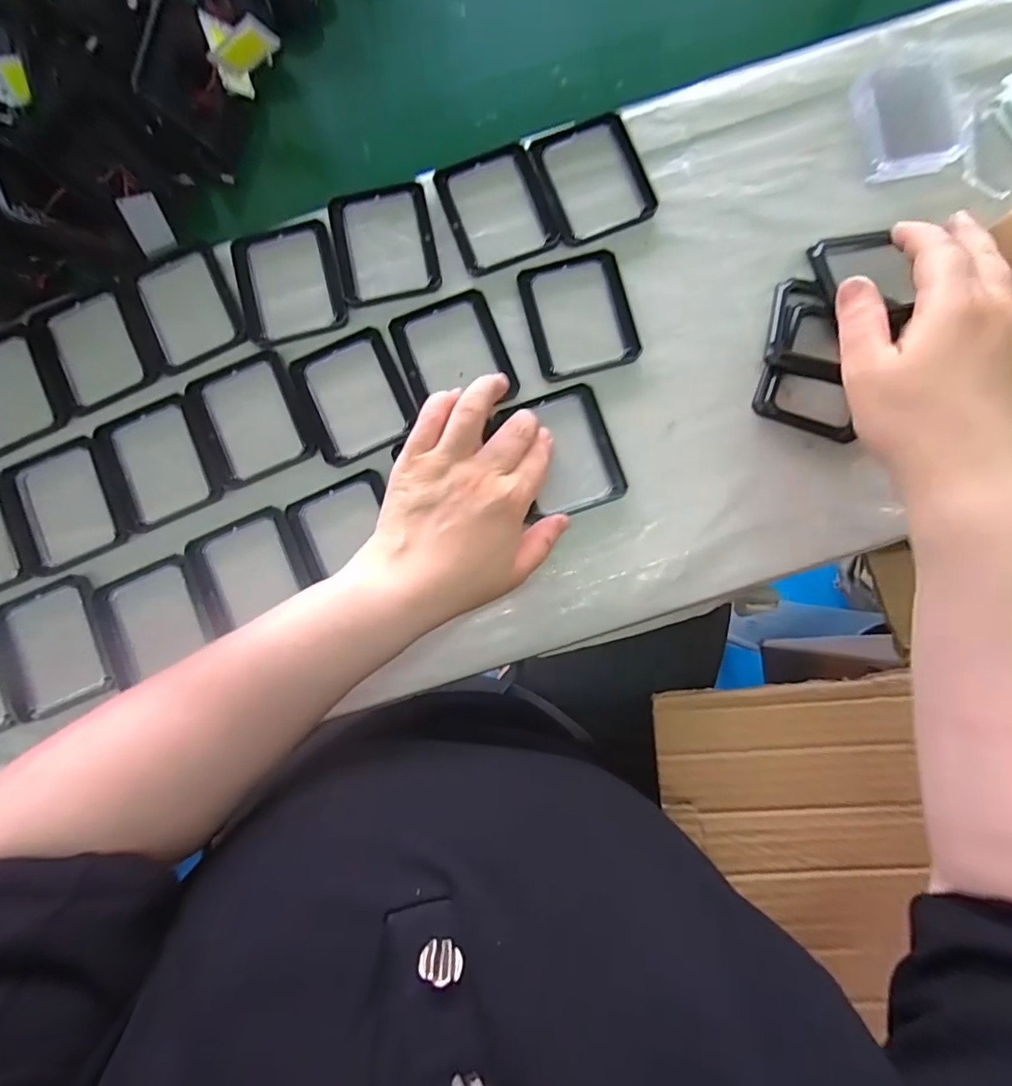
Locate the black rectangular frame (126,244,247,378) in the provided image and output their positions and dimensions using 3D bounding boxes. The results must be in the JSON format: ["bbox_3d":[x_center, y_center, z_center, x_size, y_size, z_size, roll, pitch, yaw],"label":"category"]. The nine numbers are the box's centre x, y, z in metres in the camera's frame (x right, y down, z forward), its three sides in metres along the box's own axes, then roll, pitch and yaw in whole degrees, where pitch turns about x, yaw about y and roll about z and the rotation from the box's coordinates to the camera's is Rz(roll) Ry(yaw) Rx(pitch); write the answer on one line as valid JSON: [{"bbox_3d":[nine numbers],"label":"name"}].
[{"bbox_3d":[-0.218,-0.162,0.352,0.065,0.013,0.088,-24,82,0],"label":"black rectangular frame"}]

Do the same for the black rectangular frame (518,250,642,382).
[{"bbox_3d":[0.049,-0.152,0.342,0.068,0.004,0.082,-14,82,1],"label":"black rectangular frame"}]

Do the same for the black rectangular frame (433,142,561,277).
[{"bbox_3d":[-0.008,-0.229,0.352,0.066,0.004,0.082,-21,82,0],"label":"black rectangular frame"}]

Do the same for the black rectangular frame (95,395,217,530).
[{"bbox_3d":[-0.233,-0.054,0.344,0.064,0.004,0.079,-24,82,0],"label":"black rectangular frame"}]

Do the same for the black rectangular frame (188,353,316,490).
[{"bbox_3d":[-0.170,-0.081,0.343,0.067,0.004,0.080,-22,82,0],"label":"black rectangular frame"}]

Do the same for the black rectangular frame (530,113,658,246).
[{"bbox_3d":[0.059,-0.249,0.350,0.069,0.004,0.085,-19,82,0],"label":"black rectangular frame"}]

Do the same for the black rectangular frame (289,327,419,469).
[{"bbox_3d":[-0.101,-0.098,0.344,0.067,0.006,0.079,-25,82,0],"label":"black rectangular frame"}]

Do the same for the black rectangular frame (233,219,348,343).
[{"bbox_3d":[-0.147,-0.177,0.349,0.069,0.004,0.082,-15,82,1],"label":"black rectangular frame"}]

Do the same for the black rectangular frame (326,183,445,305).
[{"bbox_3d":[-0.082,-0.203,0.349,0.066,0.004,0.080,-11,82,1],"label":"black rectangular frame"}]

